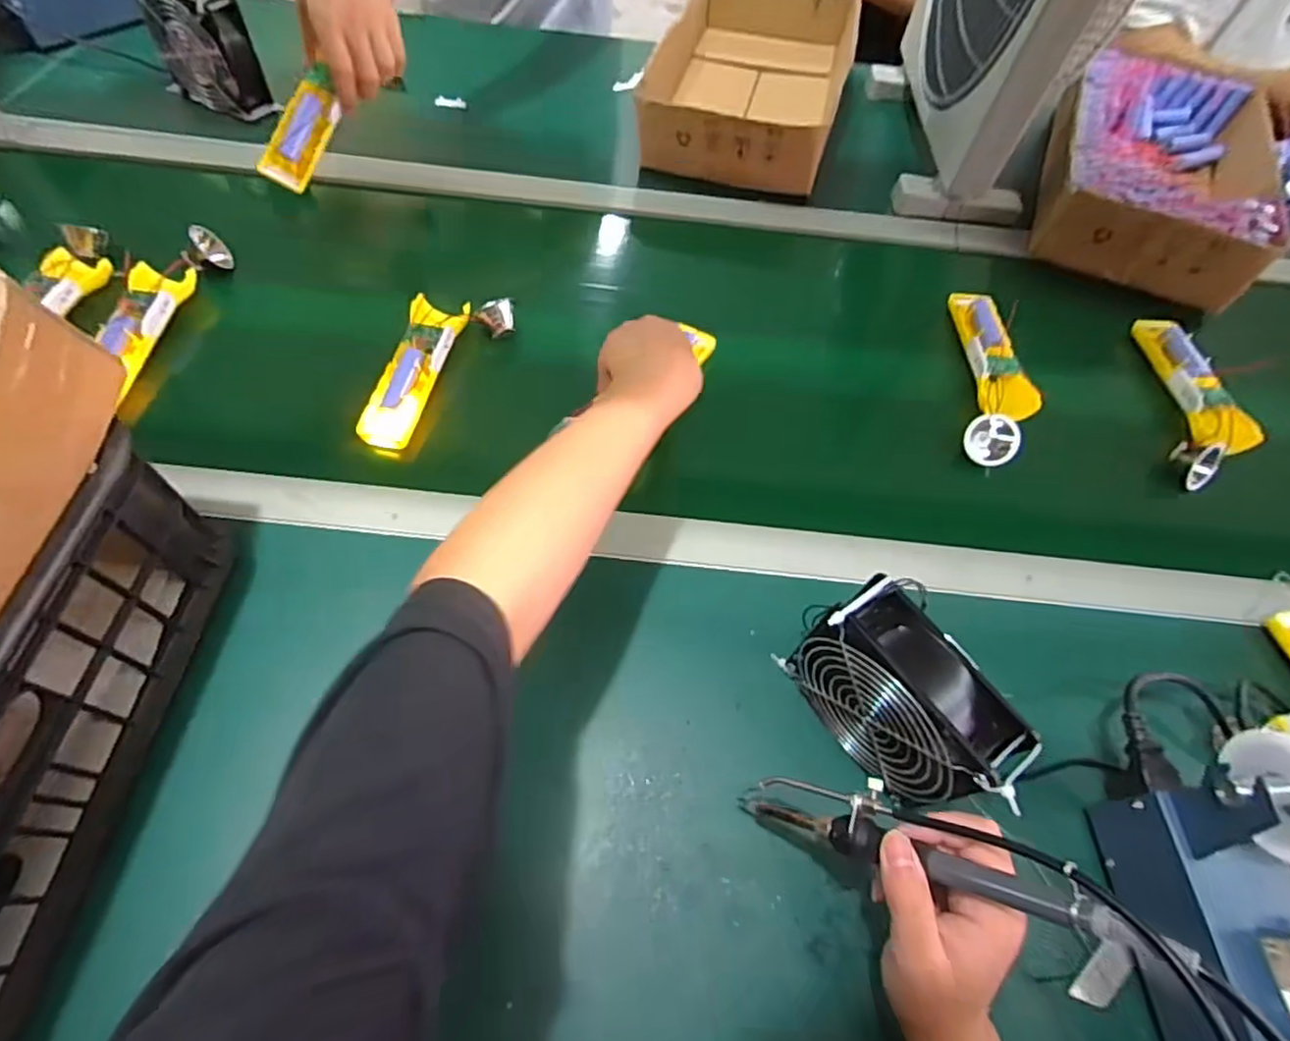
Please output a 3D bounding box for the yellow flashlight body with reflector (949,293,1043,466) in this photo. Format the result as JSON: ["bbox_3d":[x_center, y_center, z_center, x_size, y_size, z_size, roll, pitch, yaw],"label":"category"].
[{"bbox_3d":[0.345,-0.147,0.636,0.063,0.031,0.216,11,60,2],"label":"yellow flashlight body with reflector"}]

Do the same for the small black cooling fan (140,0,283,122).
[{"bbox_3d":[-0.514,-0.550,0.755,0.117,0.136,0.052,24,61,9],"label":"small black cooling fan"}]

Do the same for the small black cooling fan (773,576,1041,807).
[{"bbox_3d":[0.156,0.113,0.408,0.059,0.124,0.130,-31,67,-20],"label":"small black cooling fan"}]

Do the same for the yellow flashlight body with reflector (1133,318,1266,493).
[{"bbox_3d":[0.547,-0.124,0.634,0.072,0.038,0.208,12,60,2],"label":"yellow flashlight body with reflector"}]

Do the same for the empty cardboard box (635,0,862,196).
[{"bbox_3d":[0.140,-0.579,0.836,0.223,0.081,0.402,15,60,5],"label":"empty cardboard box"}]

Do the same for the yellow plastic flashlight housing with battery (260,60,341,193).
[{"bbox_3d":[-0.349,-0.393,0.659,0.046,0.024,0.108,25,93,-19],"label":"yellow plastic flashlight housing with battery"}]

